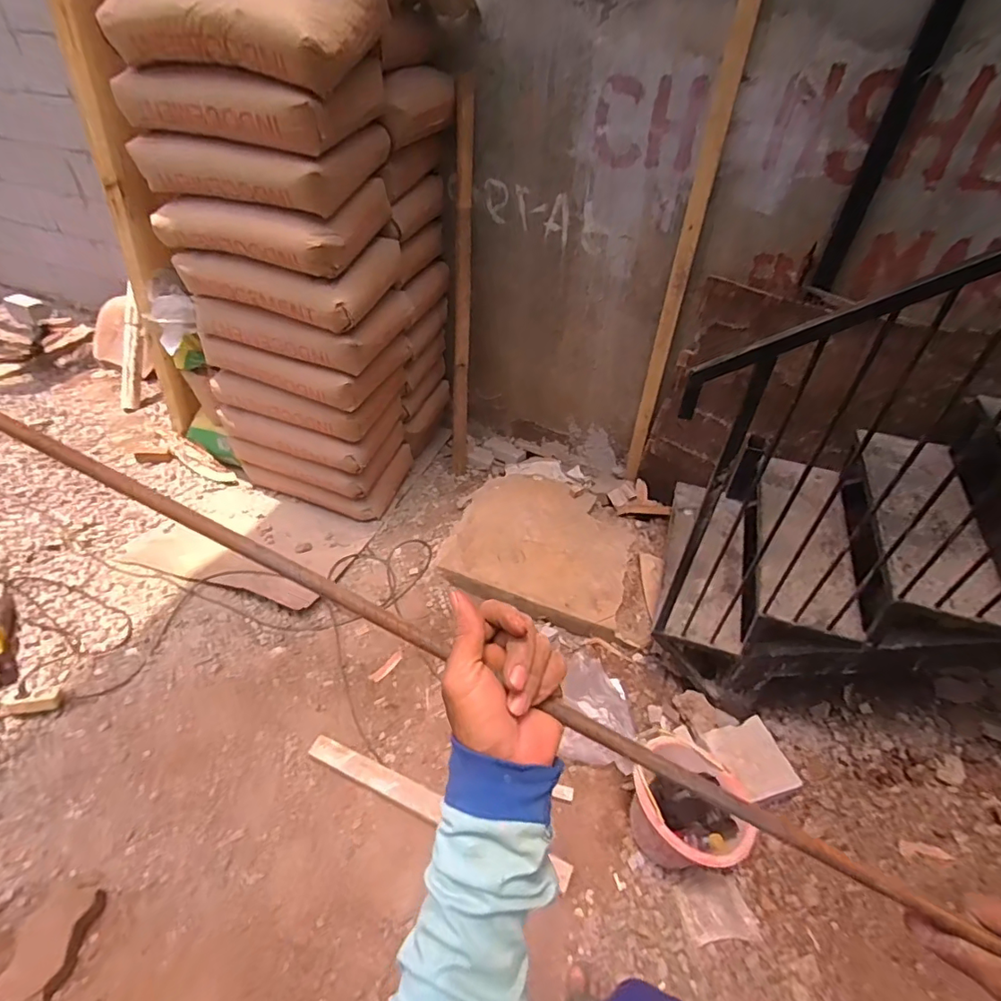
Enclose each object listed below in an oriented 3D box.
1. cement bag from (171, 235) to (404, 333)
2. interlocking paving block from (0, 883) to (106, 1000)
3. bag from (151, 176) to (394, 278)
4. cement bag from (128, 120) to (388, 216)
[{"bbox_3d":[-0.639,-0.711,1.622,0.571,0.156,0.358,17,44,15],"label":"cement bag"},{"bbox_3d":[-0.971,0.956,1.121,0.123,0.072,0.211,5,43,2],"label":"interlocking paving block"},{"bbox_3d":[-0.657,-0.817,1.519,0.574,0.152,0.320,14,44,11],"label":"bag"},{"bbox_3d":[-0.645,-0.936,1.438,0.569,0.139,0.350,17,44,15],"label":"cement bag"}]

